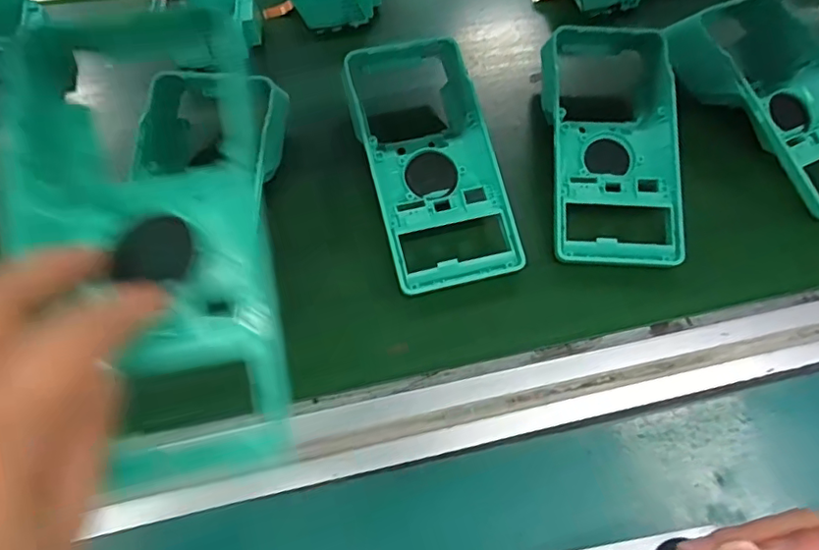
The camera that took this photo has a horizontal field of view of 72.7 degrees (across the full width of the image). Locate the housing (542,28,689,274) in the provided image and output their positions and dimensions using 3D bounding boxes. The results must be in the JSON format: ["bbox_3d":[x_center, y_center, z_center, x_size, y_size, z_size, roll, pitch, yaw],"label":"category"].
[{"bbox_3d":[0.134,-0.091,0.369,0.086,0.049,0.167,0,59,-2],"label":"housing"}]

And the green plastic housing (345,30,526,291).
[{"bbox_3d":[0.010,-0.089,0.366,0.088,0.049,0.189,-9,59,-8],"label":"green plastic housing"}]

